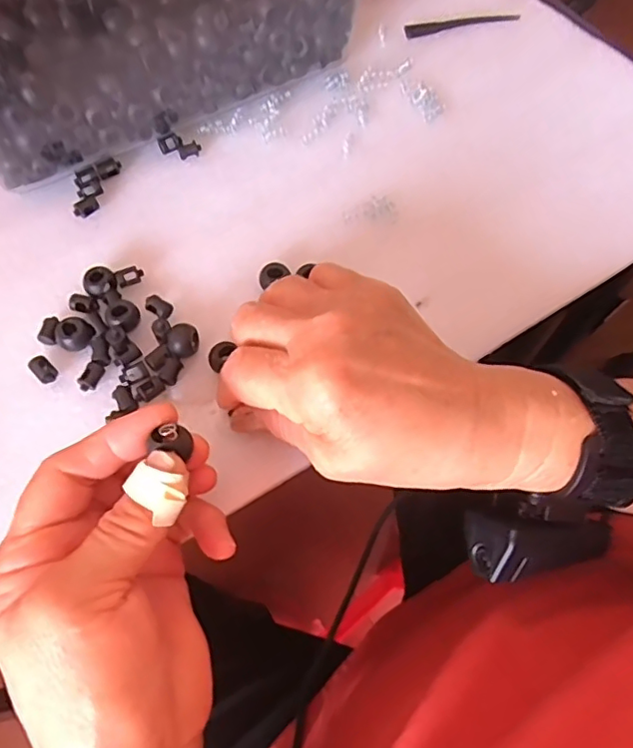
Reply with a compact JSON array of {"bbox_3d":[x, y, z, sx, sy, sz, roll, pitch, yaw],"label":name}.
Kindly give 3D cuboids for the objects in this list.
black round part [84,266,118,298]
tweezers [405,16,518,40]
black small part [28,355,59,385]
[{"bbox_3d":[-0.120,-0.049,0.319,0.017,0.014,0.015,-35,70,-18],"label":"black round part"},{"bbox_3d":[0.110,-0.265,0.435,0.087,0.008,0.011,-7,64,-6],"label":"tweezers"},{"bbox_3d":[-0.141,-0.002,0.296,0.010,0.008,0.015,-41,72,-20],"label":"black small part"}]

